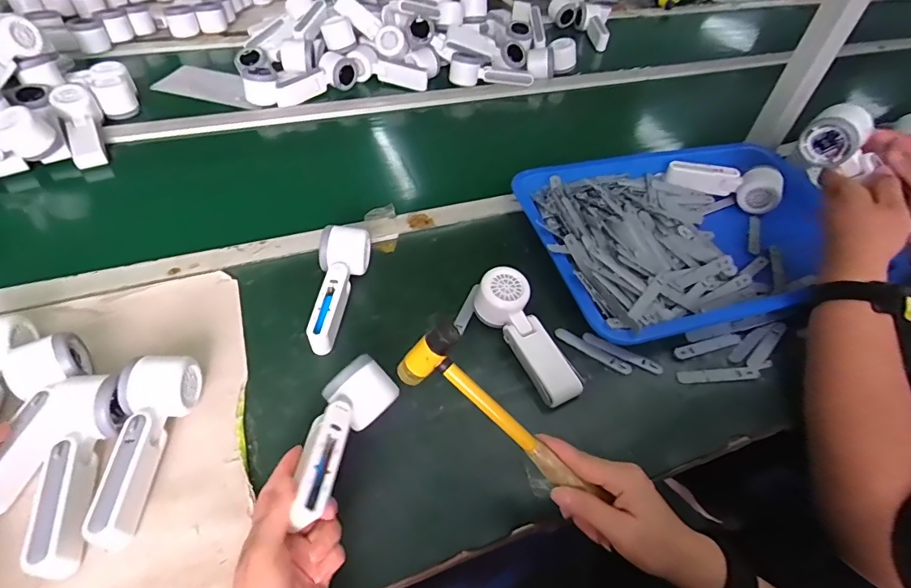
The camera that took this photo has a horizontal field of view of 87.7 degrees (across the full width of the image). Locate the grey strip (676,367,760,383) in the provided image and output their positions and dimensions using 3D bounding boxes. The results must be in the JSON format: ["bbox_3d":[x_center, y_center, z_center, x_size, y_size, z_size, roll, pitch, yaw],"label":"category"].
[{"bbox_3d":[0.302,0.093,0.543,0.096,0.005,0.016,-2,49,-5],"label":"grey strip"}]

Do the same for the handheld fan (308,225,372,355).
[{"bbox_3d":[-0.144,-0.009,0.559,0.055,0.058,0.159,7,48,2],"label":"handheld fan"}]

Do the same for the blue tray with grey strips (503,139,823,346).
[{"bbox_3d":[0.336,-0.105,0.680,0.453,0.049,0.323,-13,51,-15],"label":"blue tray with grey strips"}]

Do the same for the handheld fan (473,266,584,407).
[{"bbox_3d":[0.080,0.049,0.538,0.053,0.043,0.163,-22,69,-22],"label":"handheld fan"}]

